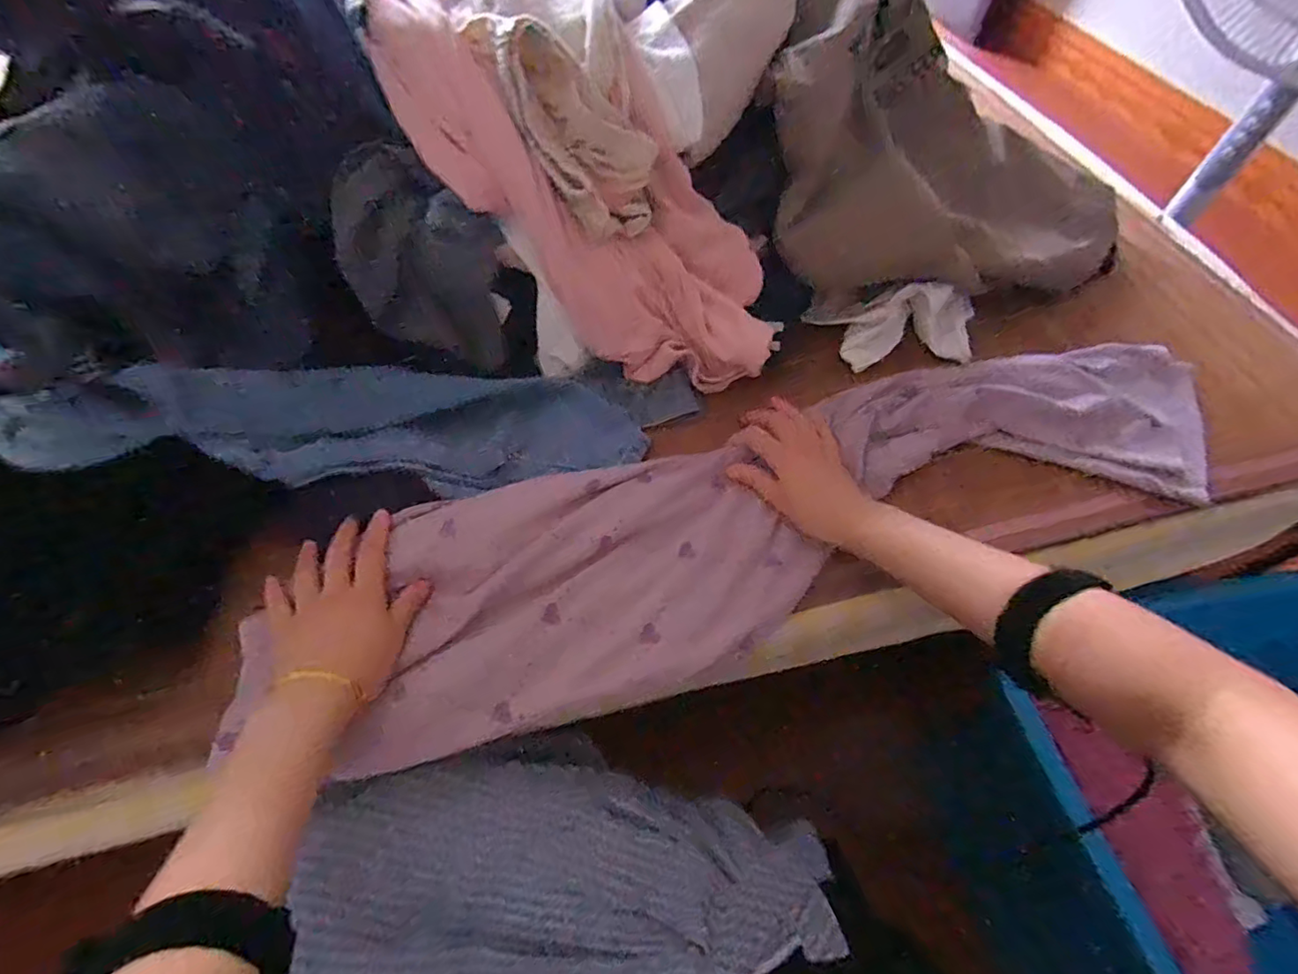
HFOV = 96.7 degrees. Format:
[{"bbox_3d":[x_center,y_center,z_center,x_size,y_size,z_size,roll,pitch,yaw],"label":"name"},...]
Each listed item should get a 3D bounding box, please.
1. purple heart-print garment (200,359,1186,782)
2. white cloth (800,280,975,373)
[{"bbox_3d":[0.100,0.020,0.477,0.809,0.041,0.182,-20,59,-12],"label":"purple heart-print garment"},{"bbox_3d":[0.260,-0.171,0.597,0.180,0.044,0.083,0,57,1],"label":"white cloth"}]

